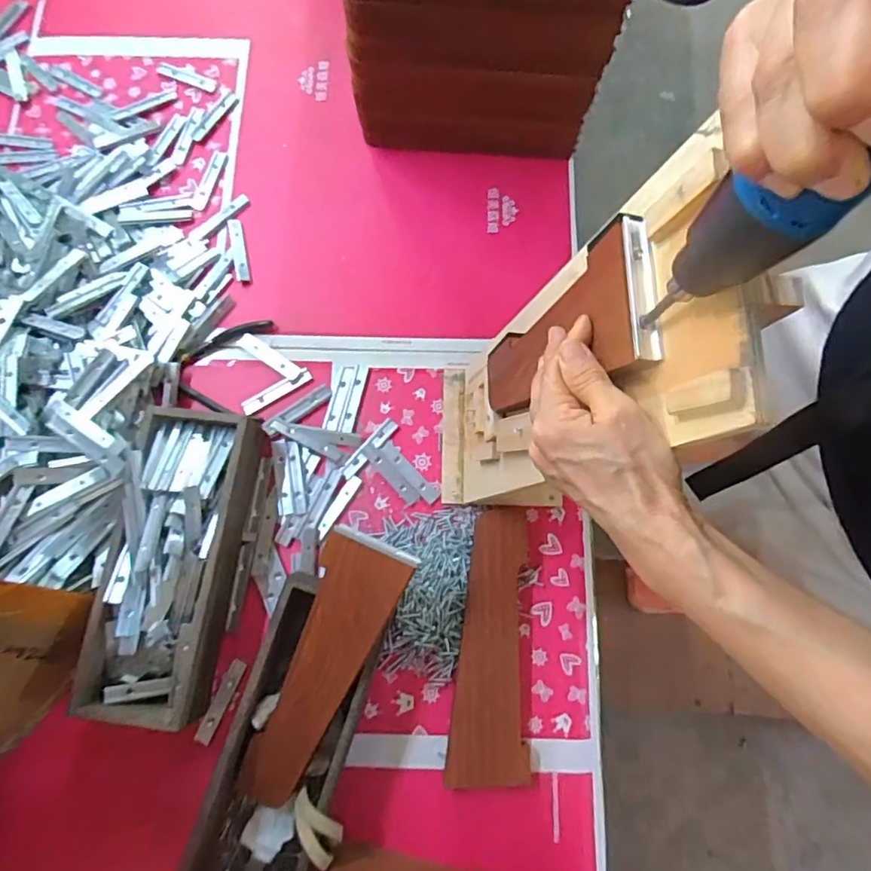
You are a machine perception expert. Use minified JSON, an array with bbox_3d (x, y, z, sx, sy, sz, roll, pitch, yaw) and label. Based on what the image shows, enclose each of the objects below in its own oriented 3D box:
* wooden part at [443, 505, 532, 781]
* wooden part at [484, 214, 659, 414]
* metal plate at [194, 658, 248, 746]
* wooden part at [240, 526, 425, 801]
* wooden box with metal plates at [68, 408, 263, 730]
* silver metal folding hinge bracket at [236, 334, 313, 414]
[{"bbox_3d":[0.060,0.198,0.532,0.071,0.017,0.250,6,77,2],"label":"wooden part"},{"bbox_3d":[0.076,-0.055,0.364,0.012,0.194,0.081,3,75,-16],"label":"wooden part"},{"bbox_3d":[-0.205,0.255,0.527,0.014,0.007,0.079,24,79,6],"label":"metal plate"},{"bbox_3d":[-0.102,0.202,0.470,0.071,0.016,0.248,26,95,7],"label":"wooden part"},{"bbox_3d":[-0.248,0.116,0.522,0.112,0.068,0.282,7,78,3],"label":"wooden box with metal plates"},{"bbox_3d":[-0.189,-0.075,0.603,0.078,0.007,0.083,-31,79,-6],"label":"silver metal folding hinge bracket"}]

